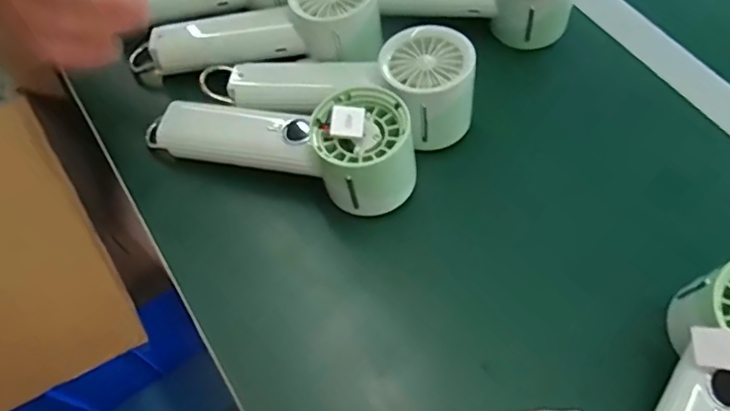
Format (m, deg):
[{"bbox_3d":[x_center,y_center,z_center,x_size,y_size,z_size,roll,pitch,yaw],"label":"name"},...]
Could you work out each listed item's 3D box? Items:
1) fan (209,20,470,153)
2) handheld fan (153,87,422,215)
[{"bbox_3d":[-0.022,-0.091,0.395,0.197,0.056,0.067,9,62,5],"label":"fan"},{"bbox_3d":[-0.057,-0.052,0.374,0.191,0.053,0.068,18,63,9],"label":"handheld fan"}]

